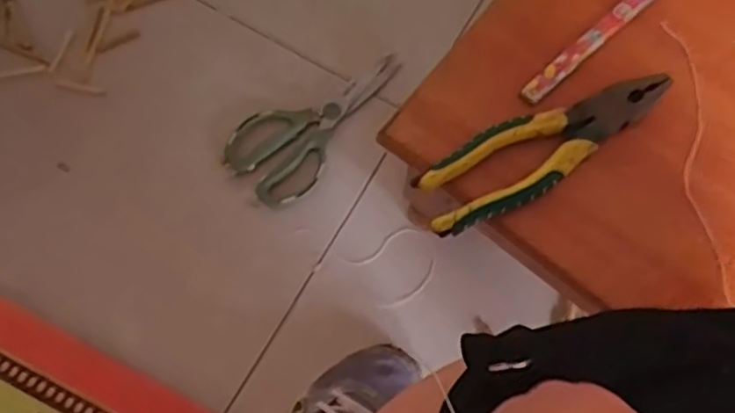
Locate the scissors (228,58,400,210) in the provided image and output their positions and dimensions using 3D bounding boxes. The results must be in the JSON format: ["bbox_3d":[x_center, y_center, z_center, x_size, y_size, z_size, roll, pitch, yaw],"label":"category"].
[{"bbox_3d":[-0.054,-0.100,0.711,0.095,0.021,0.211,38,78,10],"label":"scissors"}]

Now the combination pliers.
[{"bbox_3d":[0.120,-0.043,0.449,0.186,0.018,0.053,-31,76,-8],"label":"combination pliers"}]

